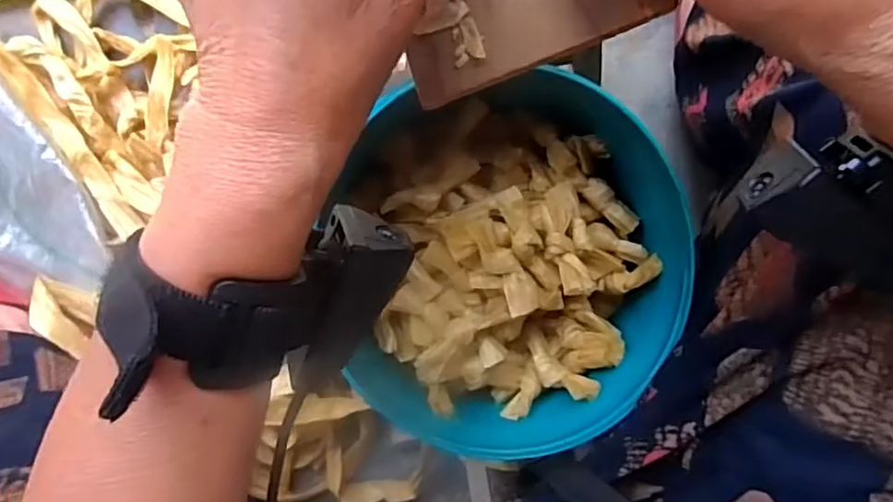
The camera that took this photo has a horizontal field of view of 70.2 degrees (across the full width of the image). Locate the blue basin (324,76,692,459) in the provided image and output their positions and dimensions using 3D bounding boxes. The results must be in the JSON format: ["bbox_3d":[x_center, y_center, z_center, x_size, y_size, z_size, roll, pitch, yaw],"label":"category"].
[{"bbox_3d":[0.045,0.006,0.482,0.244,0.095,0.281,-6,96,-2],"label":"blue basin"}]

